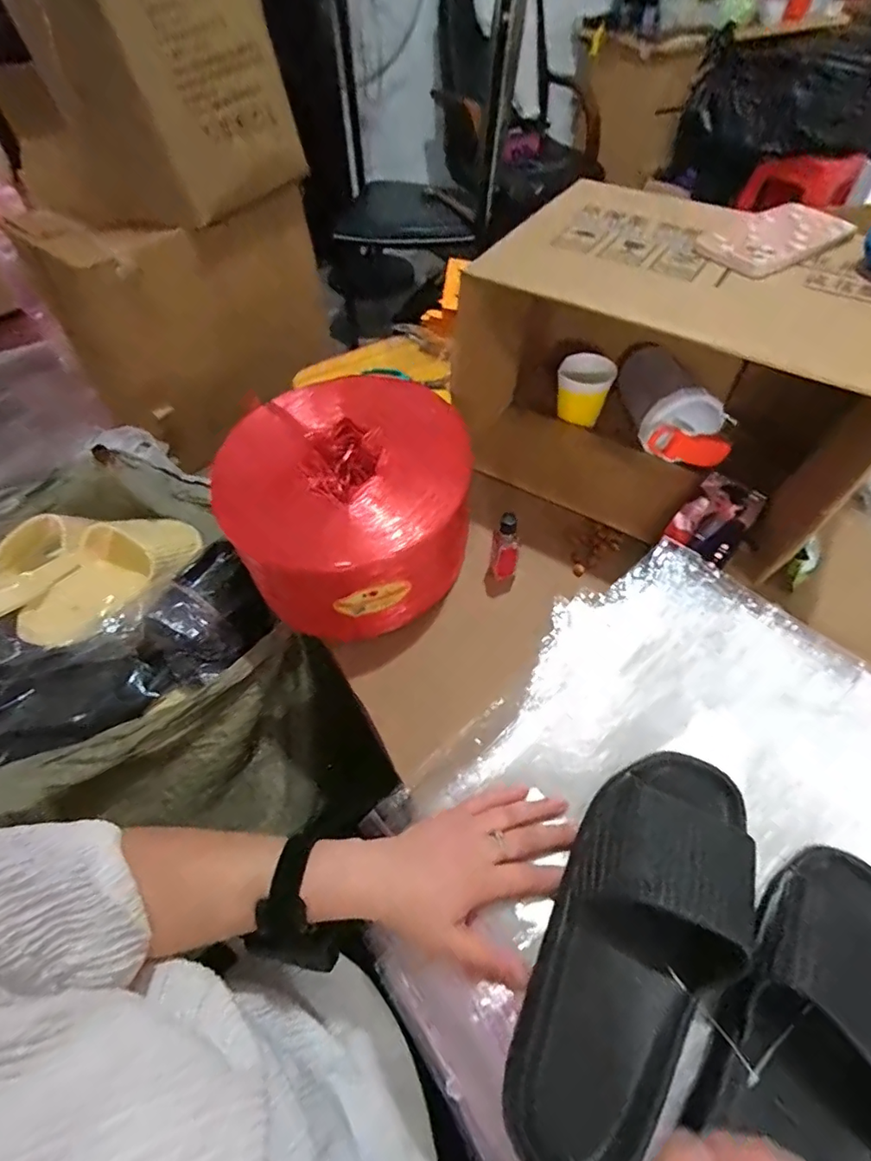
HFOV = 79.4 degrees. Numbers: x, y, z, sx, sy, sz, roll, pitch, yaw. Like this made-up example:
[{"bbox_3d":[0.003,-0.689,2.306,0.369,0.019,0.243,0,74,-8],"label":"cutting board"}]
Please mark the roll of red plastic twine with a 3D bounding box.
[{"bbox_3d":[-0.095,-0.084,0.578,0.263,0.133,0.269,-29,58,-19],"label":"roll of red plastic twine"}]

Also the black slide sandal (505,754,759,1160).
[{"bbox_3d":[0.134,0.235,0.347,0.106,0.074,0.264,26,67,20],"label":"black slide sandal"}]

